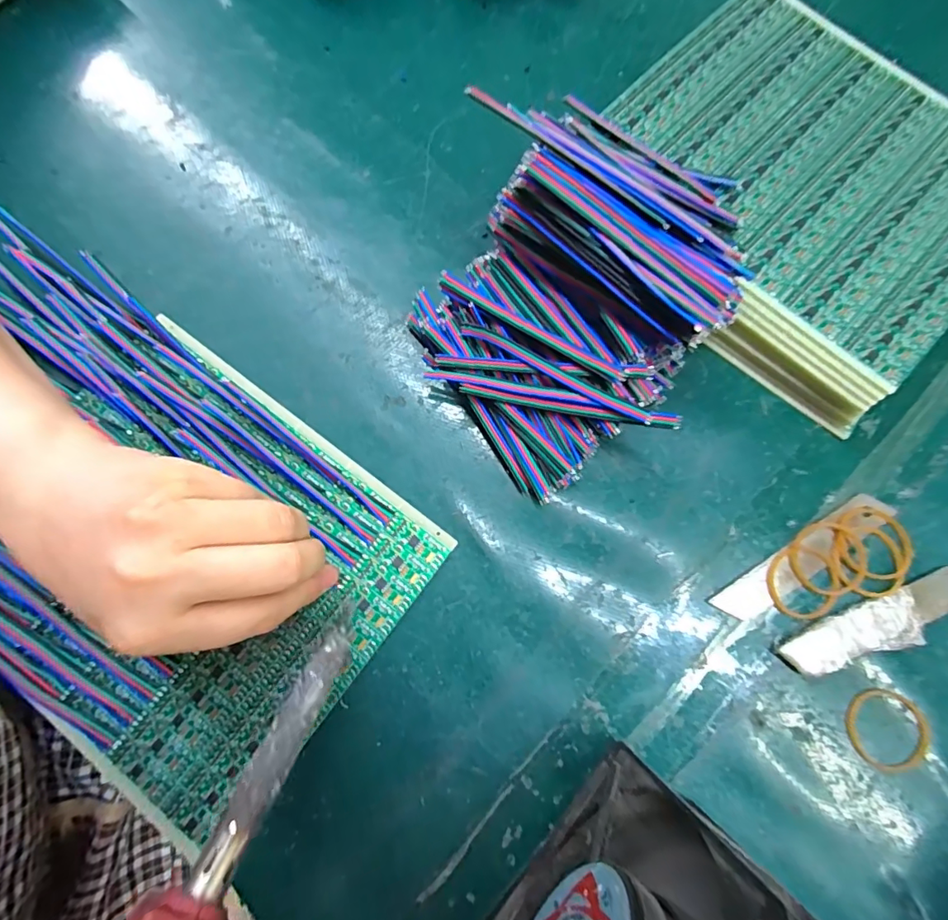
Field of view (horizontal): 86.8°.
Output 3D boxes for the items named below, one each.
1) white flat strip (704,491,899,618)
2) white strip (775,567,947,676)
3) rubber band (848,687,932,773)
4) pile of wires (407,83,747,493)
[{"bbox_3d":[0.154,0.045,0.232,0.096,0.004,0.018,-32,78,-7],"label":"white flat strip"},{"bbox_3d":[0.184,0.072,0.223,0.099,0.008,0.021,-19,77,-4],"label":"white strip"},{"bbox_3d":[0.179,0.117,0.216,0.033,0.004,0.033,0,76,0],"label":"rubber band"},{"bbox_3d":[0.036,-0.068,0.223,0.123,0.071,0.125,43,80,10],"label":"pile of wires"}]

